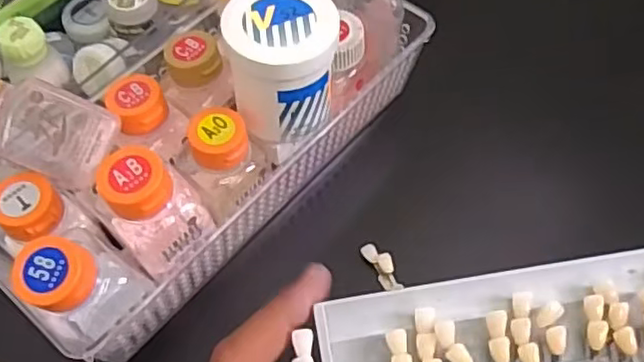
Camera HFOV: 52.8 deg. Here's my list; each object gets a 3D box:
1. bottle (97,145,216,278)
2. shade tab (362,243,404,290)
[{"bbox_3d":[-0.080,0.015,0.307,0.037,0.063,0.041,-27,63,-16],"label":"bottle"},{"bbox_3d":[0.034,0.048,0.364,0.012,0.006,0.030,-28,76,-17],"label":"shade tab"}]

